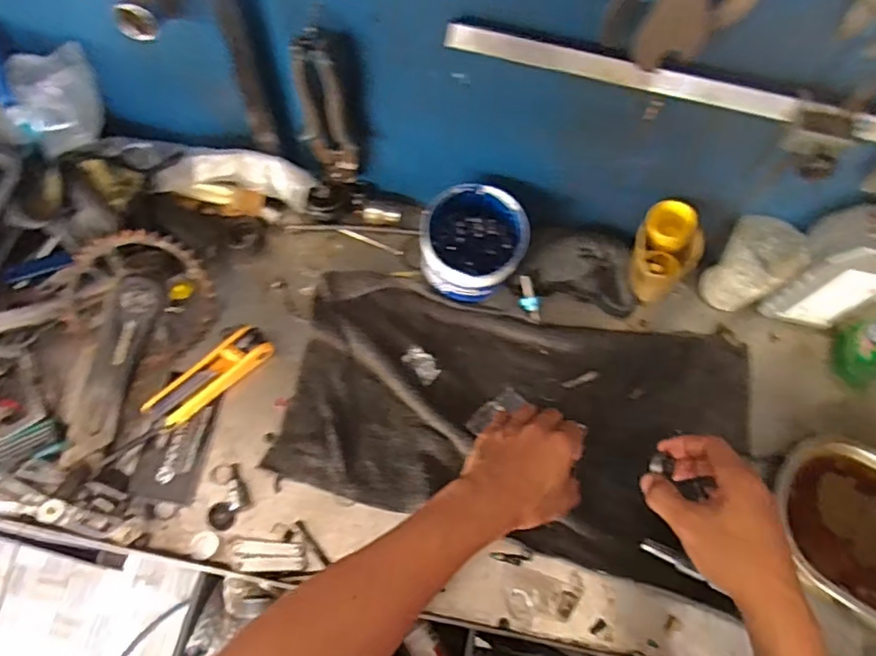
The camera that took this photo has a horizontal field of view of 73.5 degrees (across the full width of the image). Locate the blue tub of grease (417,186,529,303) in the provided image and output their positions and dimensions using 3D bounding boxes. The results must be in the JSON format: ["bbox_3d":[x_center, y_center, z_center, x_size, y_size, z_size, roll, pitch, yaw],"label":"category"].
[{"bbox_3d":[0.035,-0.089,0.622,0.111,0.076,0.111,0,81,0],"label":"blue tub of grease"}]

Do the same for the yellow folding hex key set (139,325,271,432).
[{"bbox_3d":[-0.230,0.051,0.599,0.128,0.025,0.039,-40,74,-18],"label":"yellow folding hex key set"}]

